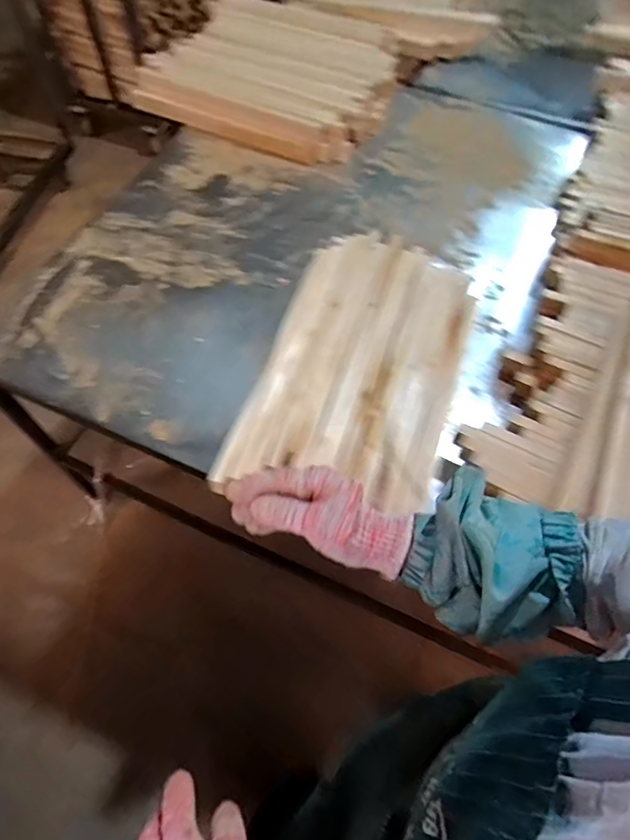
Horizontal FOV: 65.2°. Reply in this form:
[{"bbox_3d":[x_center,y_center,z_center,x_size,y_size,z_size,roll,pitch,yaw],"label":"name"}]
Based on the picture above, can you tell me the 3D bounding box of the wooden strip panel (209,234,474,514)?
[{"bbox_3d":[0.082,-0.099,0.763,0.278,0.033,0.496,20,62,4],"label":"wooden strip panel"}]

